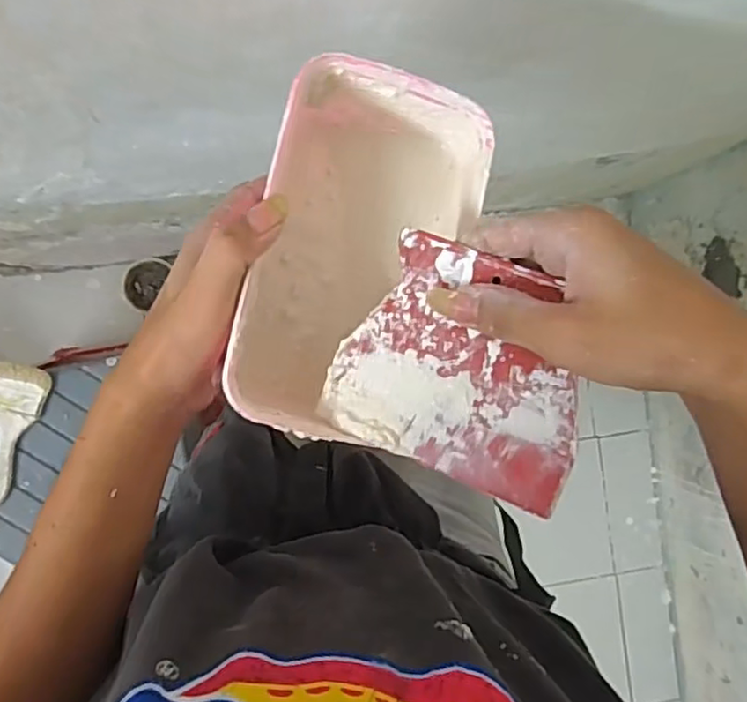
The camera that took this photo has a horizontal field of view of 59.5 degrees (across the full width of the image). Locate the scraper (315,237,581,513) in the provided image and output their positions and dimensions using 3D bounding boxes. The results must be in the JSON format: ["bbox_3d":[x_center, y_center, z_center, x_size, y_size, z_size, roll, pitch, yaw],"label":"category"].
[{"bbox_3d":[0.045,0.007,0.314,0.120,0.005,0.104,23,95,15],"label":"scraper"}]

